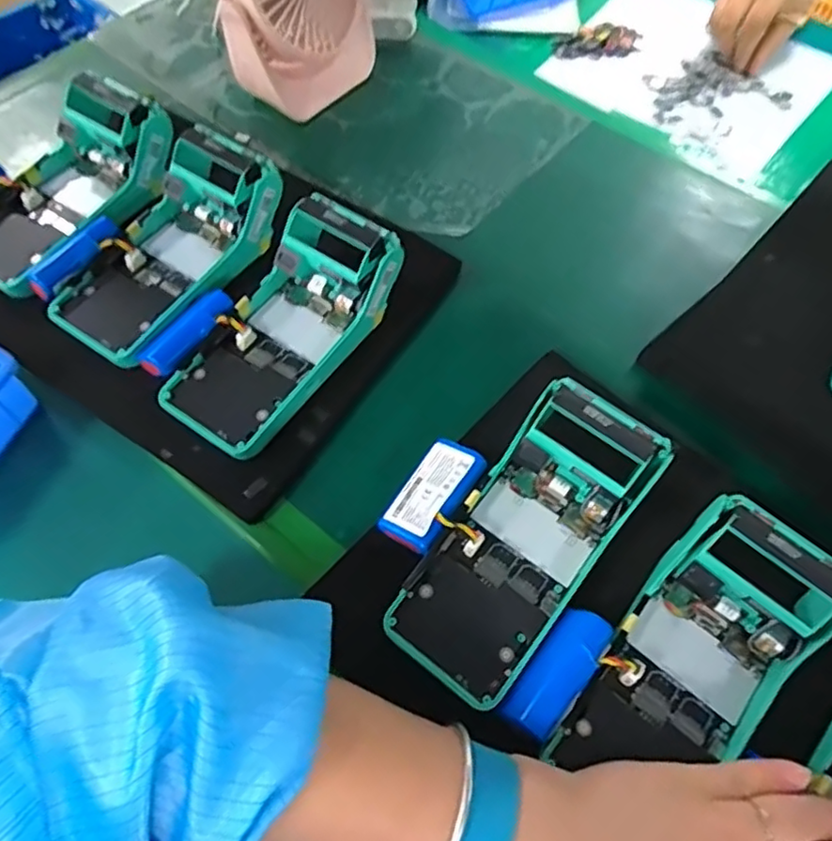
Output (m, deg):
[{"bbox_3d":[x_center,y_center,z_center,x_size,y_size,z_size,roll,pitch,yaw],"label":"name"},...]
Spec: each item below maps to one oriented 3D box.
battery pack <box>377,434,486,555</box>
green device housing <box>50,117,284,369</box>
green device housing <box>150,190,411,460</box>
[{"bbox_3d":[0.010,0.042,0.359,0.034,0.013,0.069,32,65,14],"label":"battery pack"},{"bbox_3d":[-0.166,-0.116,0.431,0.084,0.057,0.171,34,80,15],"label":"green device housing"},{"bbox_3d":[-0.083,-0.064,0.394,0.076,0.066,0.172,31,65,14],"label":"green device housing"}]

